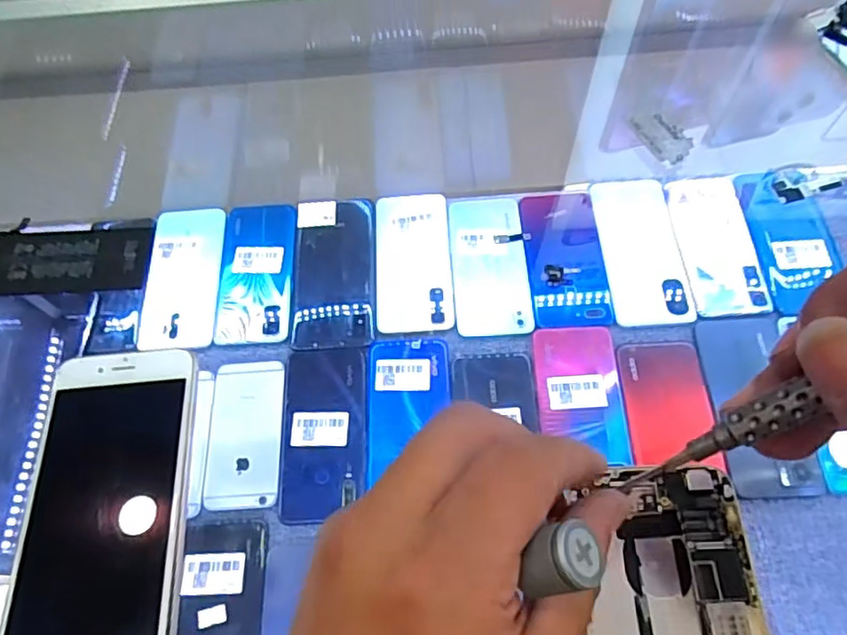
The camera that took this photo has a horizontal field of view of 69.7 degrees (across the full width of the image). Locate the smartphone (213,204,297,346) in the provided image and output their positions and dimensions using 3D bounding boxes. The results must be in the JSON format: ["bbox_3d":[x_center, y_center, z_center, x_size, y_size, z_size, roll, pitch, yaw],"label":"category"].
[{"bbox_3d":[-0.171,-0.048,0.629,0.075,0.007,0.161,-2,65,1],"label":"smartphone"}]

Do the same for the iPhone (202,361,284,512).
[{"bbox_3d":[-0.162,0.104,0.555,0.063,0.013,0.137,-3,65,1],"label":"iPhone"}]

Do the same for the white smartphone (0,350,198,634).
[{"bbox_3d":[-0.131,0.076,0.251,0.066,0.009,0.133,-6,64,1],"label":"white smartphone"}]

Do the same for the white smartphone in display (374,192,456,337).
[{"bbox_3d":[-0.011,-0.060,0.626,0.077,0.005,0.162,-3,65,1],"label":"white smartphone in display"}]

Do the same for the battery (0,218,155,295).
[{"bbox_3d":[-0.188,-0.030,0.315,0.093,0.008,0.035,-3,64,3],"label":"battery"}]

